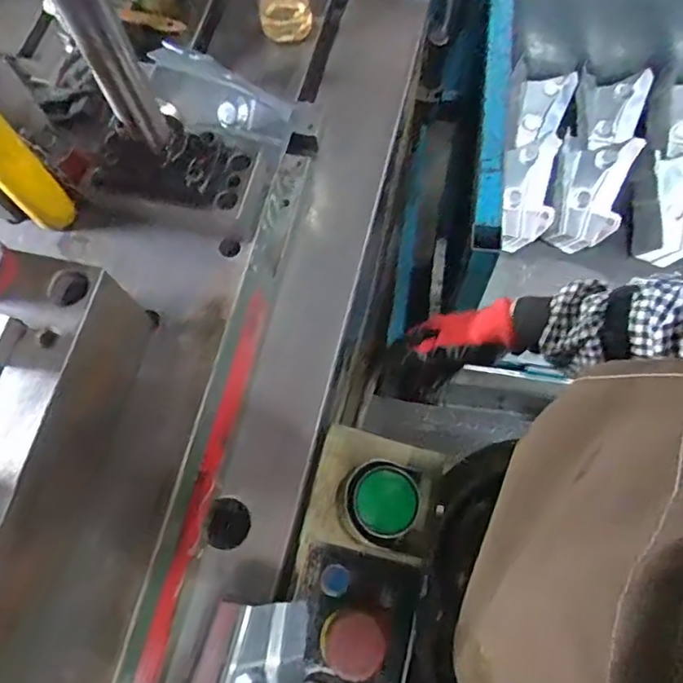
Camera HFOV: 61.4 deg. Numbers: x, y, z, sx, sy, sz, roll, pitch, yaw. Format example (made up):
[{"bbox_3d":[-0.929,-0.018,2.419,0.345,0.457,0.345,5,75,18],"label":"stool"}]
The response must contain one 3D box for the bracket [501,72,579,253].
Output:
[{"bbox_3d":[0.397,-0.384,1.174,0.108,0.095,0.403,13,70,7],"label":"bracket"}]

